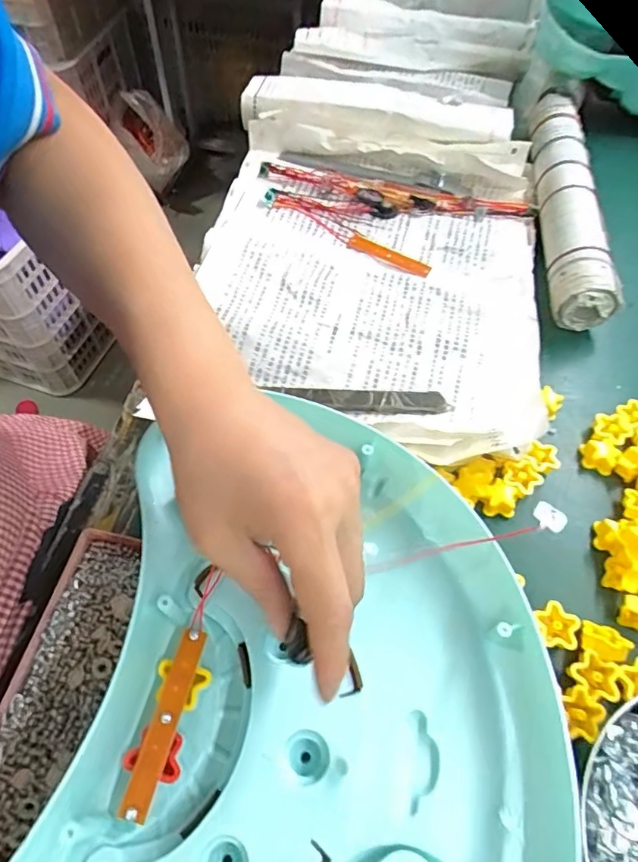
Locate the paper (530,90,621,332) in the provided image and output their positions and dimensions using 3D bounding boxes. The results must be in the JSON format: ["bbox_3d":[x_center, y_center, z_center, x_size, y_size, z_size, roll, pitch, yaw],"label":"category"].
[{"bbox_3d":[0.237,-0.233,0.489,0.046,0.041,0.315,8,58,0],"label":"paper"}]

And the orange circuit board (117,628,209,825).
[{"bbox_3d":[-0.073,0.136,0.240,0.013,0.005,0.079,13,59,5],"label":"orange circuit board"}]

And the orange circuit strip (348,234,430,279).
[{"bbox_3d":[0.062,-0.157,0.455,0.080,0.005,0.017,31,76,20],"label":"orange circuit strip"}]

